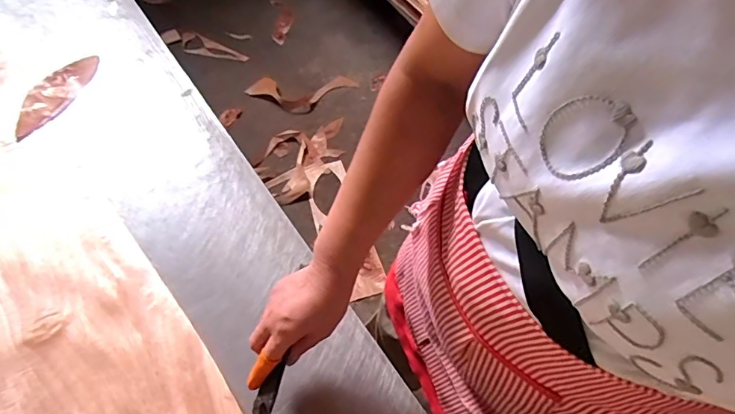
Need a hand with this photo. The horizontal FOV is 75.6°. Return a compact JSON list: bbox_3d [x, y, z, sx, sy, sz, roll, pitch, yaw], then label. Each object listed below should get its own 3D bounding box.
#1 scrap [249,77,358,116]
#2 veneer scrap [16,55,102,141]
[{"bbox_3d":[-0.255,-0.448,1.872,0.442,0.046,0.187,-7,55,-4],"label":"scrap"},{"bbox_3d":[-0.512,-0.188,0.776,0.080,0.009,0.202,15,53,11],"label":"veneer scrap"}]

